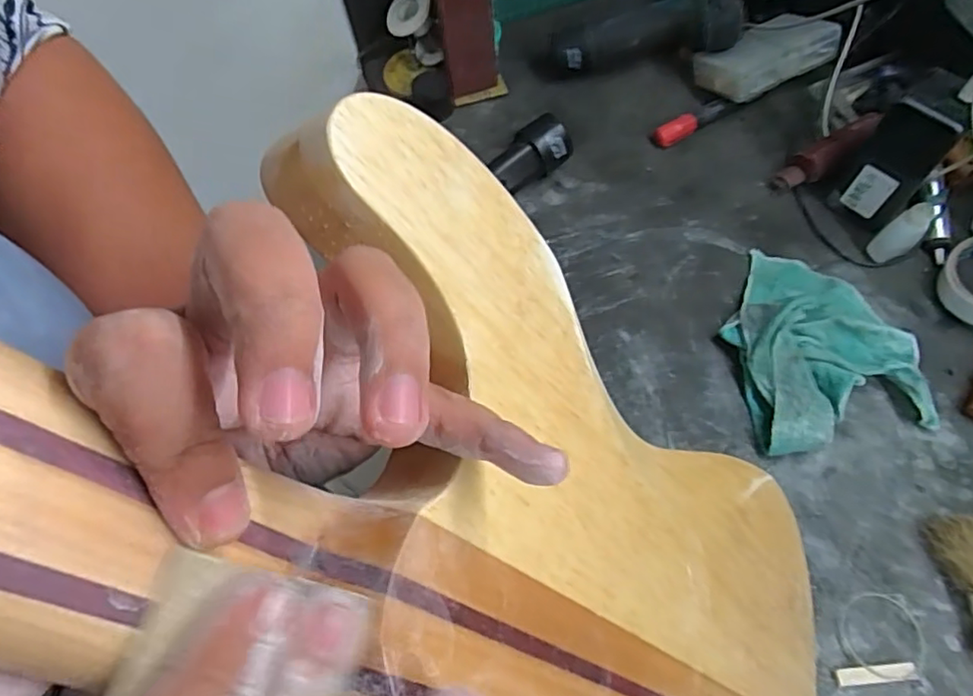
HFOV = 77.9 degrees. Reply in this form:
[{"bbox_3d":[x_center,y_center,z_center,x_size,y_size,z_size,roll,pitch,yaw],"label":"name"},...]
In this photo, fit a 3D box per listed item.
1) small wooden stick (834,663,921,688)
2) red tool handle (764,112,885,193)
[{"bbox_3d":[0.265,0.221,0.407,0.052,0.005,0.011,-7,66,1],"label":"small wooden stick"},{"bbox_3d":[0.308,-0.177,0.549,0.099,0.025,0.032,-38,65,22],"label":"red tool handle"}]

